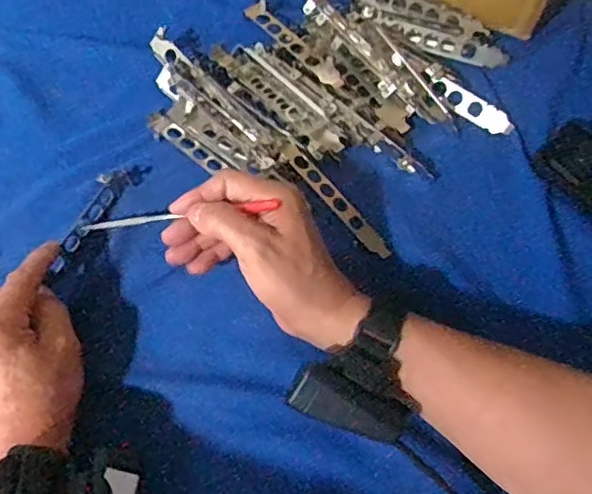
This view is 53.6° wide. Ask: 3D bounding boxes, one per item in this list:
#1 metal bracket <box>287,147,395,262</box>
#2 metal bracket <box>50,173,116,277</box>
[{"bbox_3d":[0.031,-0.038,0.460,0.014,0.008,0.118,-39,73,-14],"label":"metal bracket"},{"bbox_3d":[-0.163,-0.019,0.455,0.016,0.012,0.086,21,69,7],"label":"metal bracket"}]

